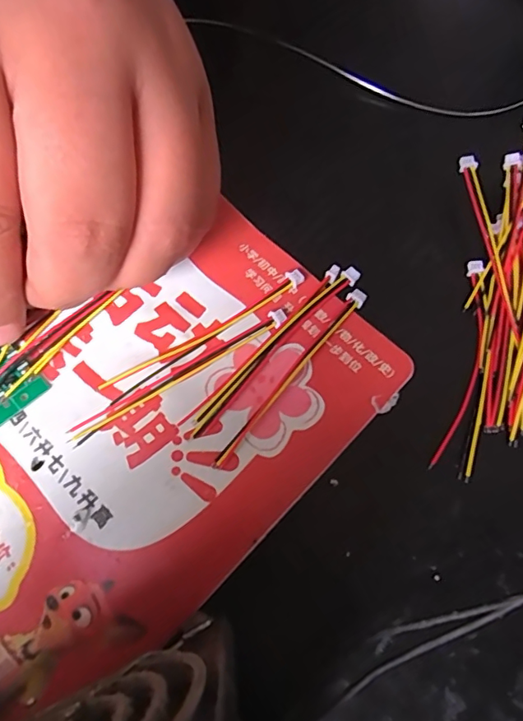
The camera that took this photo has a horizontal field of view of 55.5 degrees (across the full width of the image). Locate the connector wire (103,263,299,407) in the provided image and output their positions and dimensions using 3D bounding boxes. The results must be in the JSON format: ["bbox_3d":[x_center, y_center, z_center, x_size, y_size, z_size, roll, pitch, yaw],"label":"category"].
[{"bbox_3d":[-0.016,-0.008,0.154,0.071,0.004,0.007,-33,76,-12],"label":"connector wire"}]

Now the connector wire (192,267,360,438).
[{"bbox_3d":[0.005,-0.005,0.154,0.007,0.008,0.073,42,75,11],"label":"connector wire"}]

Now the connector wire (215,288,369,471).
[{"bbox_3d":[0.009,0.003,0.150,0.005,0.009,0.072,39,75,10],"label":"connector wire"}]

